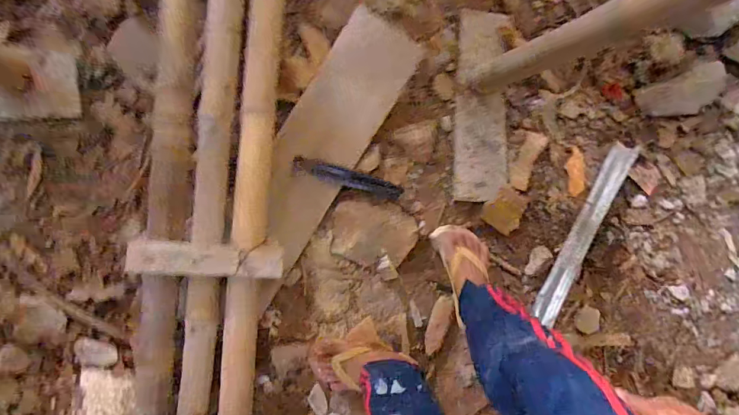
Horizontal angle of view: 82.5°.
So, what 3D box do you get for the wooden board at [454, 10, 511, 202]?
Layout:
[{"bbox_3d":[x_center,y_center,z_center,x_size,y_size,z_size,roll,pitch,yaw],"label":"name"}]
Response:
[{"bbox_3d":[0.283,-0.253,1.052,0.138,0.024,0.465,1,93,-11],"label":"wooden board"}]

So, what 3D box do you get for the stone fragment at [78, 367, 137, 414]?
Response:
[{"bbox_3d":[-0.538,0.423,0.861,0.113,0.032,0.175,3,92,-11],"label":"stone fragment"}]

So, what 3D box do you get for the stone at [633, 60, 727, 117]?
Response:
[{"bbox_3d":[0.872,-0.315,1.170,0.246,0.049,0.117,-23,97,-9],"label":"stone"}]

